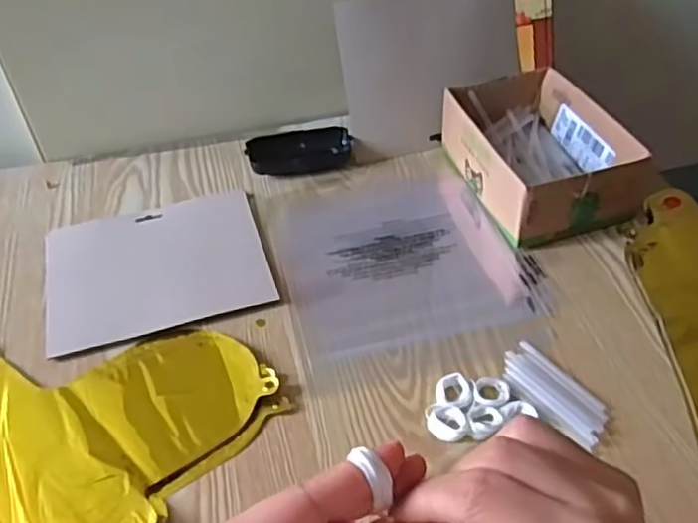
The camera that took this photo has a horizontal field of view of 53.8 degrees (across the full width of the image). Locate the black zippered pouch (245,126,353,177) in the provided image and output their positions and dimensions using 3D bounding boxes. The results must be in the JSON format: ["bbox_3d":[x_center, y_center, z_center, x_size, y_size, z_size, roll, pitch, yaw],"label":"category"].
[{"bbox_3d":[-0.053,-0.117,0.728,0.106,0.029,0.055,-15,43,-12],"label":"black zippered pouch"}]

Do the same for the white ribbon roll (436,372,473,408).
[{"bbox_3d":[0.077,0.095,0.500,0.026,0.010,0.030,4,43,9],"label":"white ribbon roll"}]

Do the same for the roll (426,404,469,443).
[{"bbox_3d":[0.068,0.113,0.481,0.029,0.009,0.024,5,43,10],"label":"roll"}]

